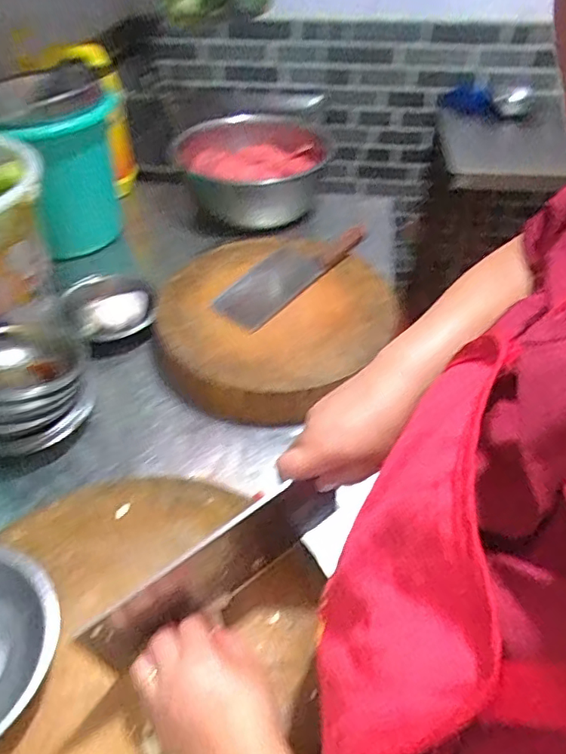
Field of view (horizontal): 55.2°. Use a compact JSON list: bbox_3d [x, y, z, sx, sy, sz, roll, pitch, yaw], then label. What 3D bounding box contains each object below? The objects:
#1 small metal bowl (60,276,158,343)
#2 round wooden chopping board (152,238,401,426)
[{"bbox_3d":[-0.285,-0.111,0.901,0.135,0.045,0.164,-25,50,-22],"label":"small metal bowl"},{"bbox_3d":[-0.015,-0.092,0.861,0.354,0.088,0.371,0,45,0],"label":"round wooden chopping board"}]

